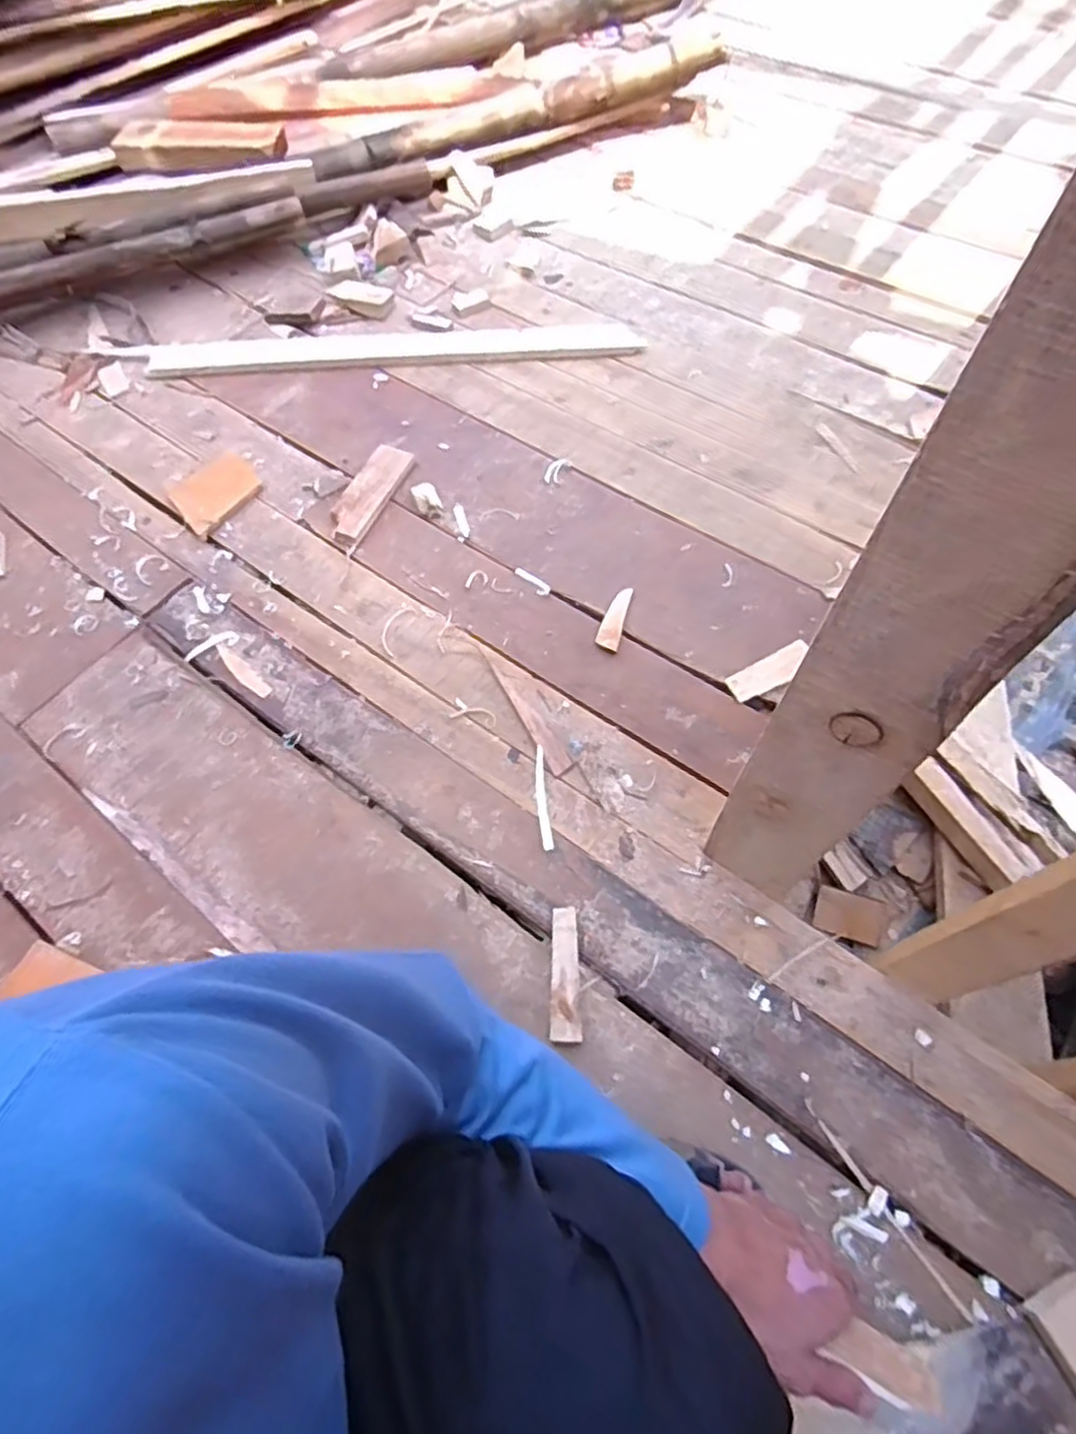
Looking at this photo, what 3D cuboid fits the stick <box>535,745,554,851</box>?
[{"bbox_3d":[0.004,0.087,0.798,0.013,0.010,0.124,-5,62,-1],"label":"stick"}]

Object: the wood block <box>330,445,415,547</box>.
[{"bbox_3d":[-0.236,-0.313,1.027,0.065,0.014,0.180,19,63,14],"label":"wood block"}]

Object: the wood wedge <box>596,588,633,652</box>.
[{"bbox_3d":[0.095,-0.122,0.906,0.028,0.012,0.093,12,62,10],"label":"wood wedge"}]

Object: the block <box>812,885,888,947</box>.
[{"bbox_3d":[0.448,0.285,1.050,0.090,0.012,0.065,14,81,20],"label":"block"}]

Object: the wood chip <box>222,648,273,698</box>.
[{"bbox_3d":[-0.363,-0.054,0.901,0.099,0.004,0.019,40,70,20],"label":"wood chip"}]

